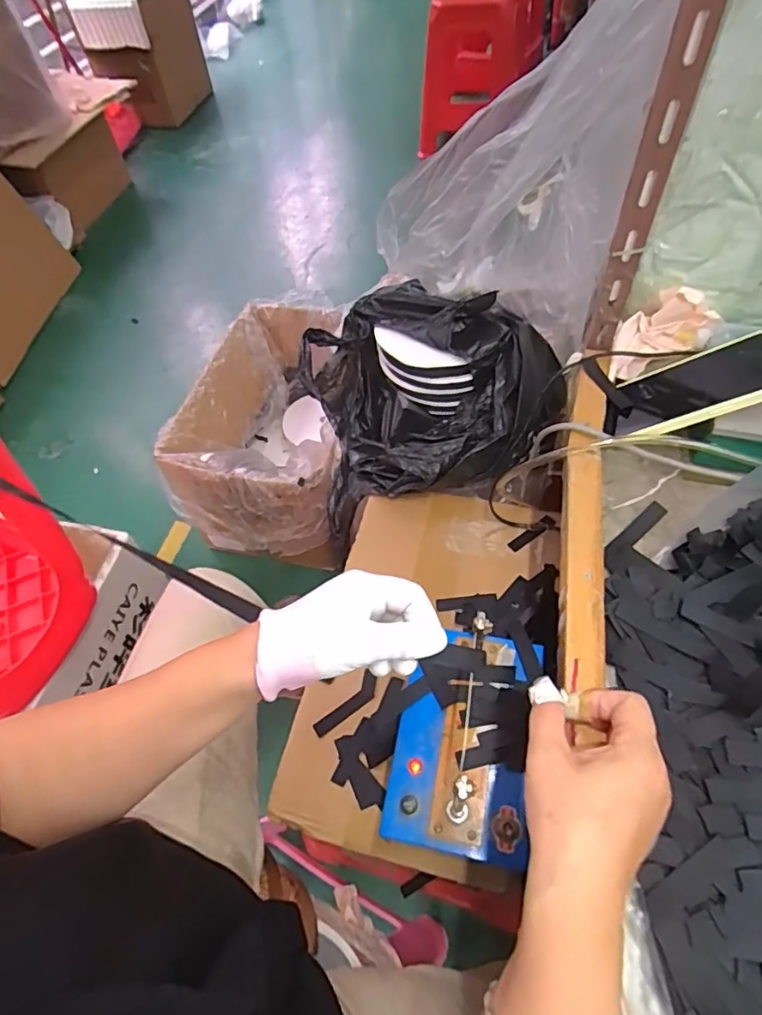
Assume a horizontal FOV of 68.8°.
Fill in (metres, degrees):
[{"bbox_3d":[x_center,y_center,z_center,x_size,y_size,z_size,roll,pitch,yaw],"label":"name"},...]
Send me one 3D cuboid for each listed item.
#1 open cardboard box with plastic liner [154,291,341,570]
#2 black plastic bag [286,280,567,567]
[{"bbox_3d":[-0.204,-0.181,1.210,0.342,0.271,0.519,10,57,12],"label":"open cardboard box with plastic liner"},{"bbox_3d":[0.063,-0.173,0.810,0.340,0.164,0.339,-12,56,-4],"label":"black plastic bag"}]

